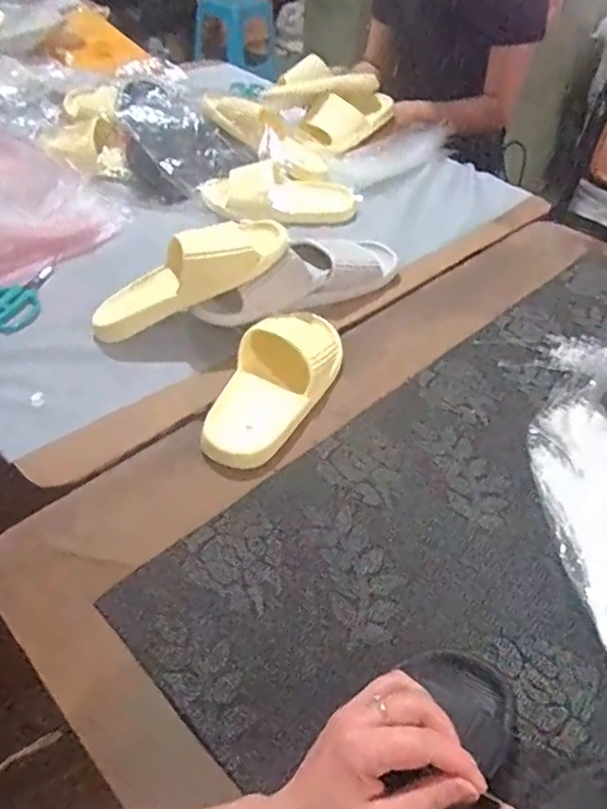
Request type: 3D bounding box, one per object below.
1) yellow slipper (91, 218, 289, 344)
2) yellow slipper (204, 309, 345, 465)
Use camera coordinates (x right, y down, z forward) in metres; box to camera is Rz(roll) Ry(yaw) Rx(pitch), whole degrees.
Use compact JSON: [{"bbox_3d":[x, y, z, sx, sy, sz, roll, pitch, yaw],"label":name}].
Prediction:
[{"bbox_3d":[-0.142,-0.158,0.741,0.251,0.074,0.073,-27,46,7],"label":"yellow slipper"},{"bbox_3d":[-0.027,-0.032,0.710,0.095,0.066,0.237,21,46,17],"label":"yellow slipper"}]

